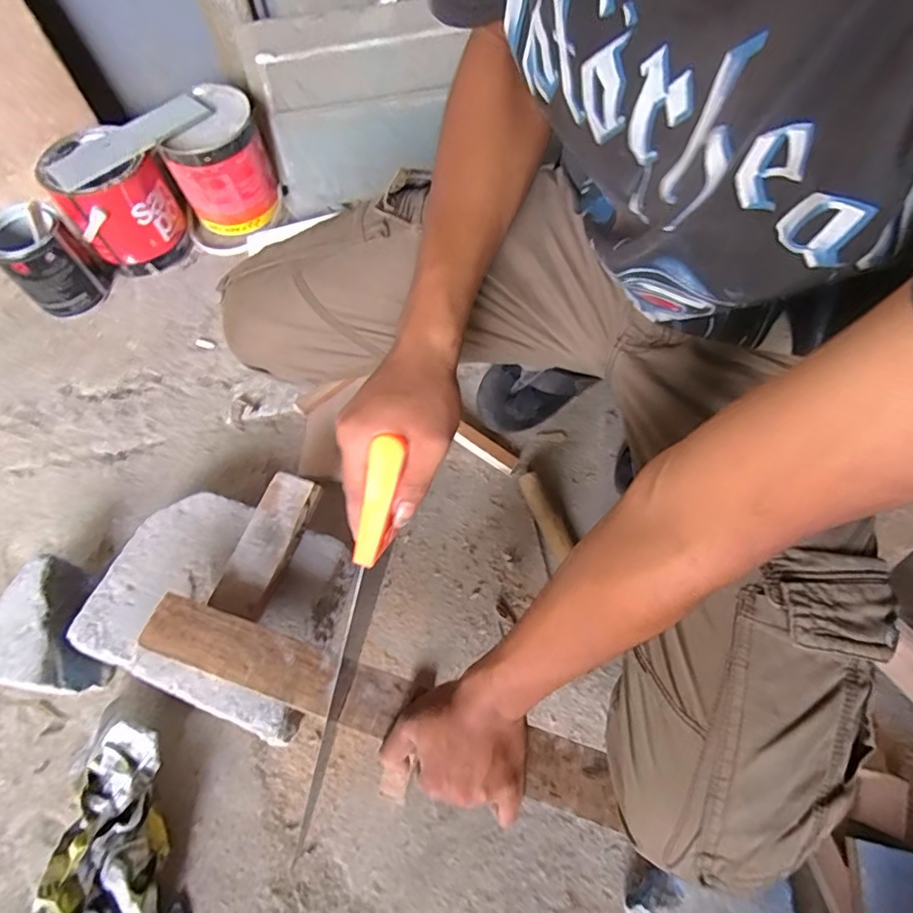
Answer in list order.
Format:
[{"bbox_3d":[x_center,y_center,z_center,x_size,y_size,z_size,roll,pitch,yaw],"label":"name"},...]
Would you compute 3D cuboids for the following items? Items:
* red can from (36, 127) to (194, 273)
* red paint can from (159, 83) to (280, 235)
[{"bbox_3d":[-0.536,-0.404,0.860,0.154,0.168,0.169,-39,68,-15],"label":"red can"},{"bbox_3d":[-0.386,-0.482,0.890,0.151,0.149,0.155,-25,65,-9],"label":"red paint can"}]

